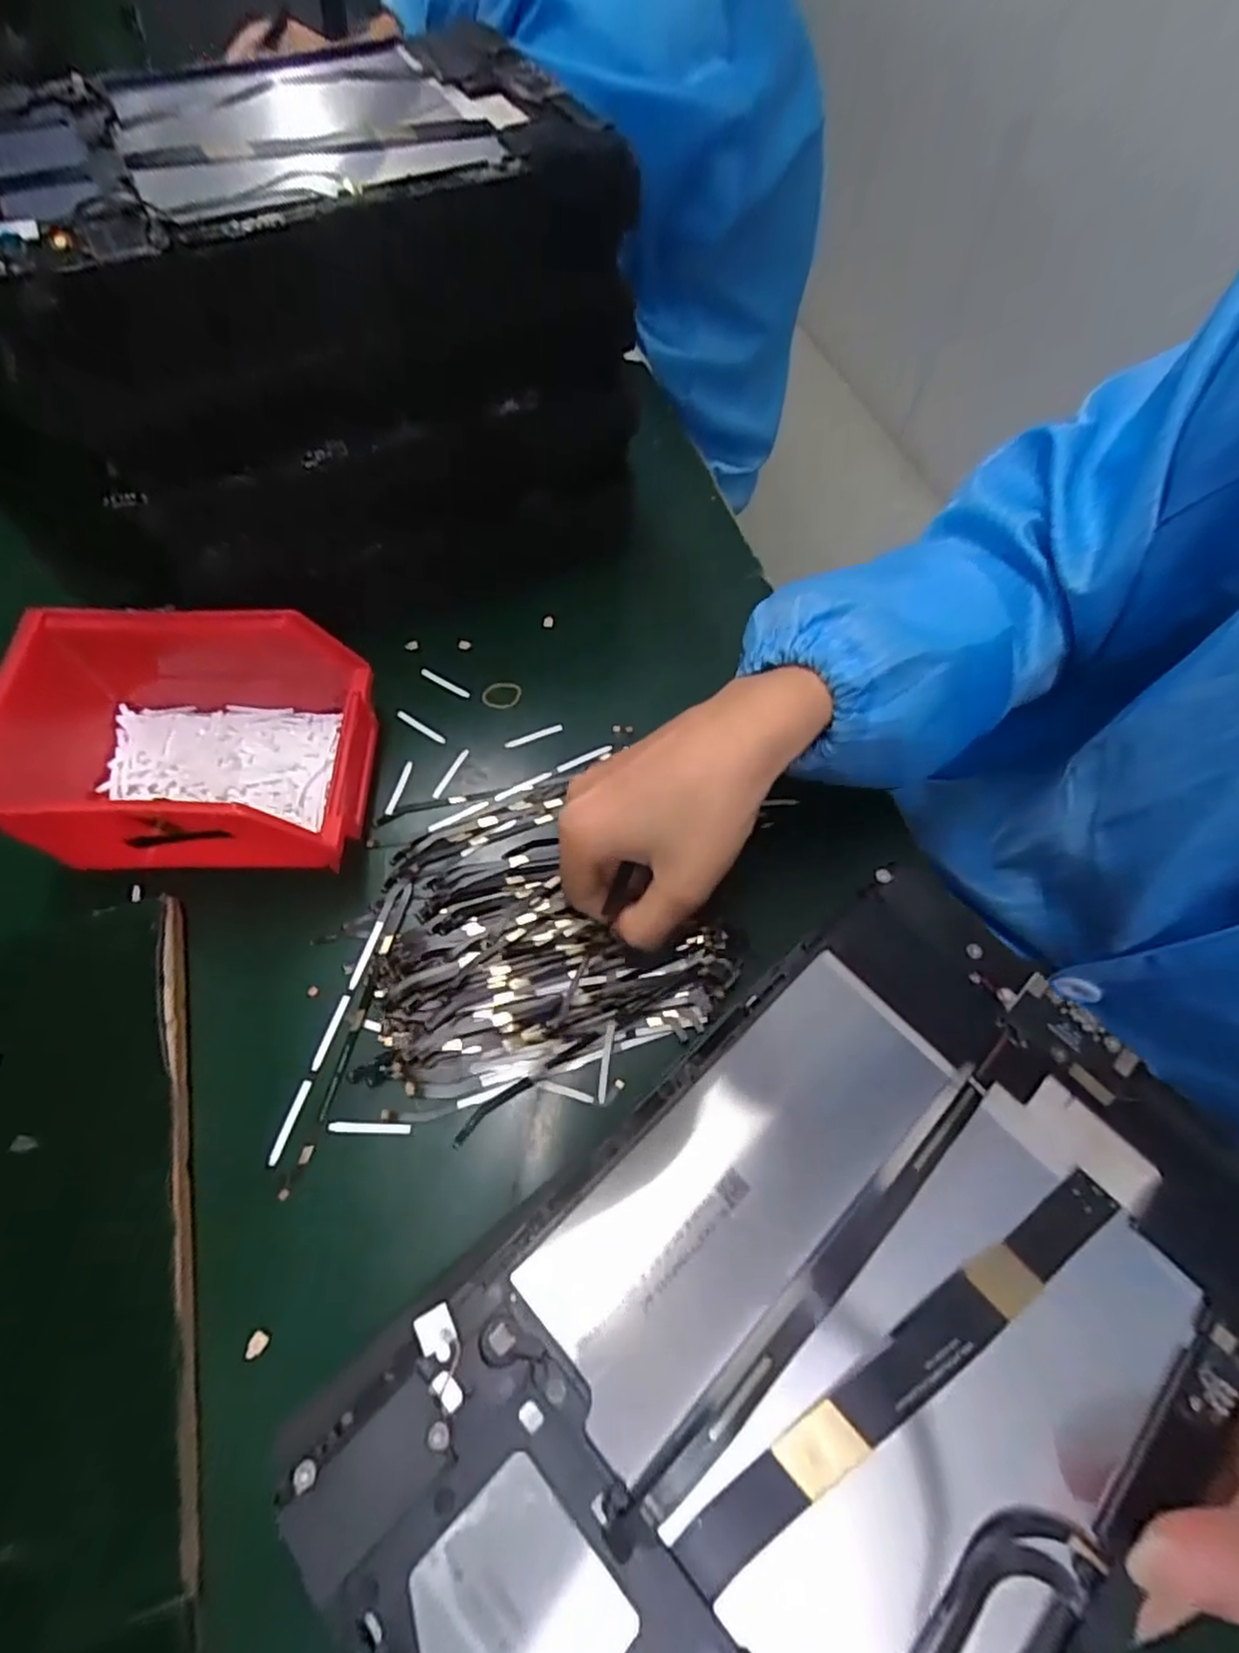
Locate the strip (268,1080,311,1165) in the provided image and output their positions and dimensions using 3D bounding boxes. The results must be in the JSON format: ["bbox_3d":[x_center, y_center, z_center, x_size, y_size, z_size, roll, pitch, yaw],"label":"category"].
[{"bbox_3d":[-0.133,0.119,0.277,0.004,0.004,0.032,14,62,5],"label":"strip"}]

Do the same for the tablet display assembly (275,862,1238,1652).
[{"bbox_3d":[0.056,0.129,0.174,0.236,0.013,0.148,-37,69,-20],"label":"tablet display assembly"}]

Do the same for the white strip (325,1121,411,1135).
[{"bbox_3d":[-0.101,0.121,0.277,0.033,0.004,0.004,3,61,-1],"label":"white strip"}]

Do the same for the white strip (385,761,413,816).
[{"bbox_3d":[-0.113,-0.021,0.351,0.005,0.004,0.032,11,61,3],"label":"white strip"}]

